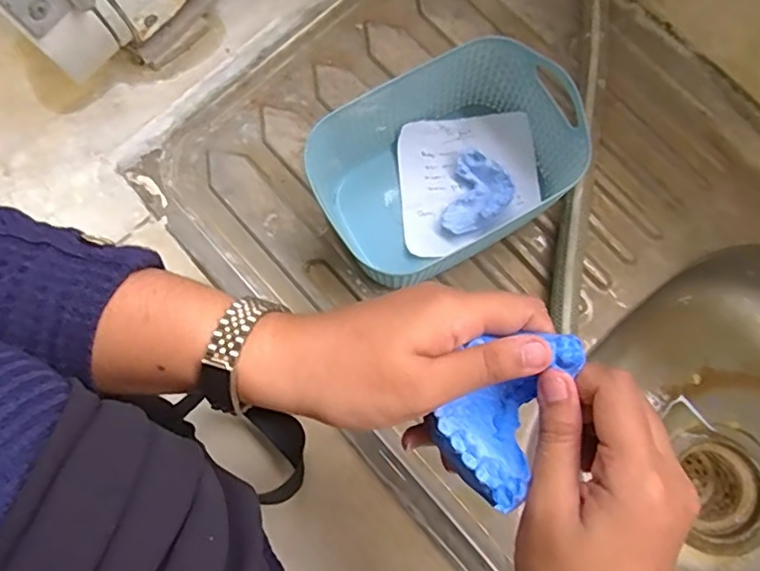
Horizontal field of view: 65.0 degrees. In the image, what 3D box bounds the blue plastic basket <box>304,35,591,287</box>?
[{"bbox_3d":[0.045,-0.079,0.414,0.176,0.080,0.114,-29,80,-5],"label":"blue plastic basket"}]

